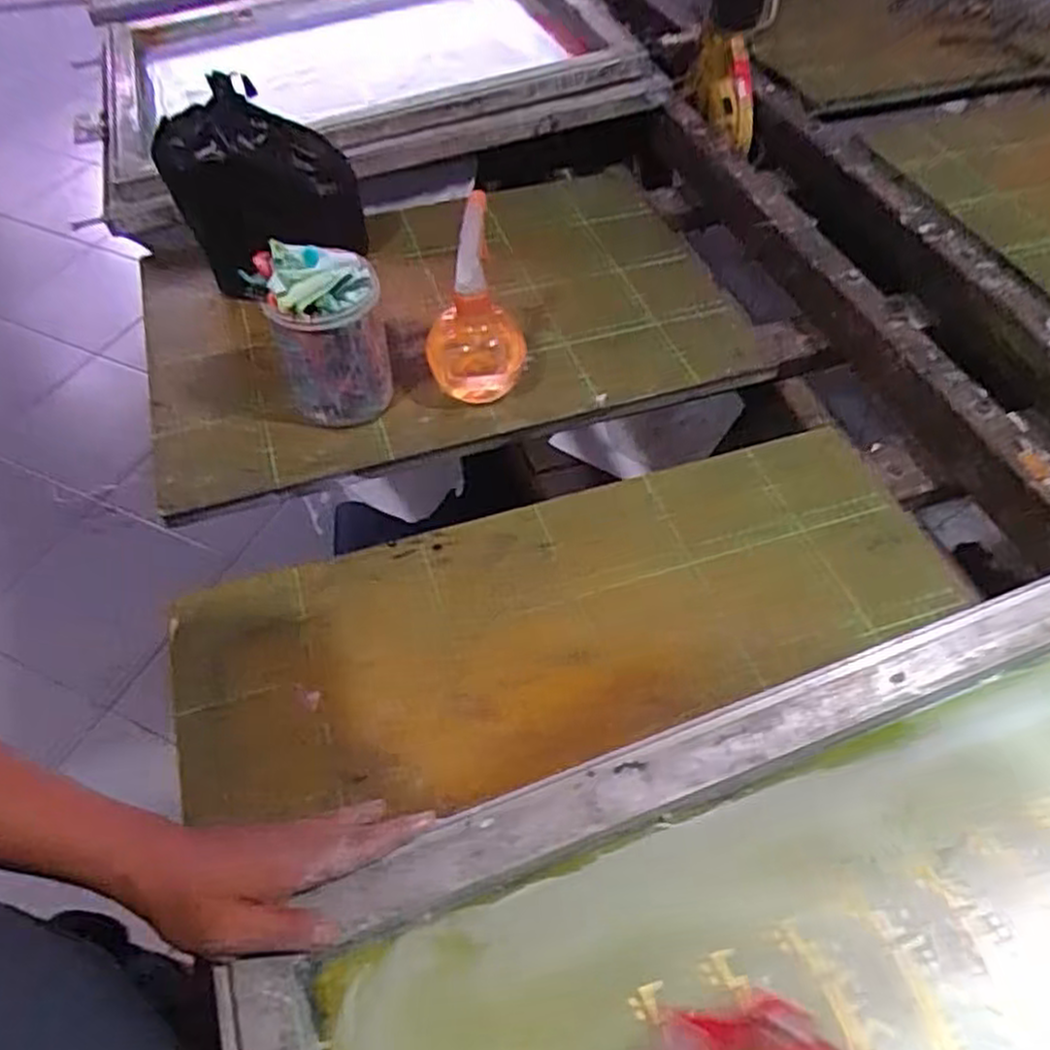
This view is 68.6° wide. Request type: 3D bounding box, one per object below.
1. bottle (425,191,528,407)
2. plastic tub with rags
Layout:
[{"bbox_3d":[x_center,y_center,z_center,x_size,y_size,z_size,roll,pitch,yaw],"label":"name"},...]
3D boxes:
[{"bbox_3d":[-0.047,-0.199,0.694,0.090,0.167,0.095,-1,52,-1],"label":"bottle"},{"bbox_3d":[-0.168,-0.156,0.669,0.093,0.152,0.088,0,52,0],"label":"plastic tub with rags"}]

